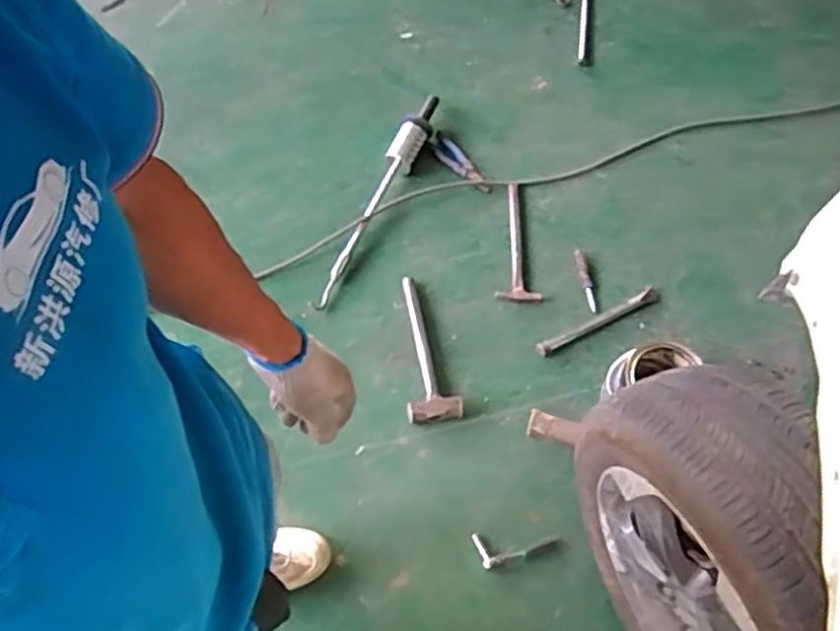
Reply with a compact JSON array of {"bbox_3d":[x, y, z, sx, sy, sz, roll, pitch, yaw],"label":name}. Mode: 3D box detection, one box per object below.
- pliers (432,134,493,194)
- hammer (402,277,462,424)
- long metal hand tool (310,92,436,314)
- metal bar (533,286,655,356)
[{"bbox_3d":[0.102,-0.359,1.773,0.180,0.016,0.050,44,72,2],"label":"pliers"},{"bbox_3d":[0.008,0.062,1.539,0.108,0.038,0.323,-7,67,-7],"label":"hammer"},{"bbox_3d":[-0.096,-0.287,1.685,0.069,0.058,0.617,25,67,7],"label":"long metal hand tool"},{"bbox_3d":[0.391,0.012,1.620,0.320,0.030,0.025,-26,70,-12],"label":"metal bar"}]

